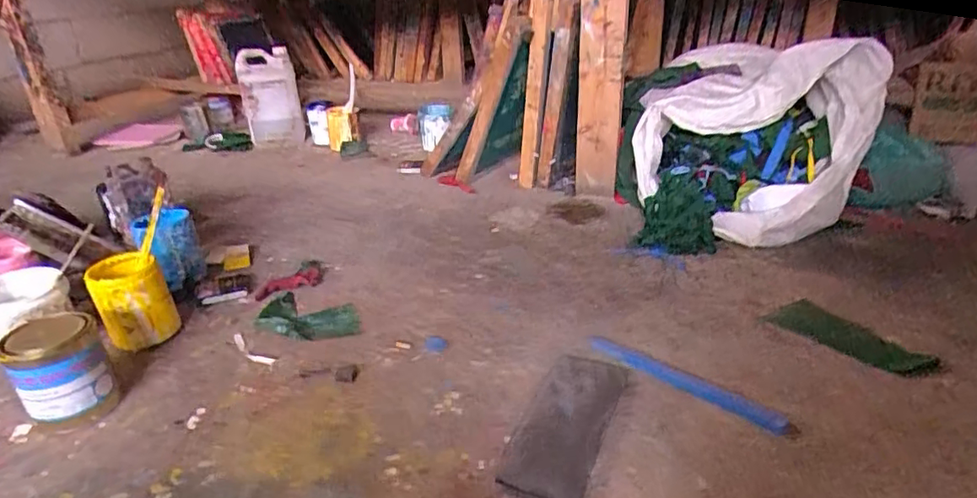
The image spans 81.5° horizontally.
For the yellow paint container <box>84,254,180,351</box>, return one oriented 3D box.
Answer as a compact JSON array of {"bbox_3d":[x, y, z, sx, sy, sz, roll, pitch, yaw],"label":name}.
[{"bbox_3d":[-0.584,0.091,0.939,0.103,0.134,0.125,-20,31,-30],"label":"yellow paint container"}]

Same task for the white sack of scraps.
[{"bbox_3d":[0.535,-0.213,1.208,0.505,0.321,0.418,4,27,14],"label":"white sack of scraps"}]

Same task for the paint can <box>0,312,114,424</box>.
[{"bbox_3d":[-0.578,0.173,0.774,0.100,0.132,0.110,21,35,40],"label":"paint can"}]

